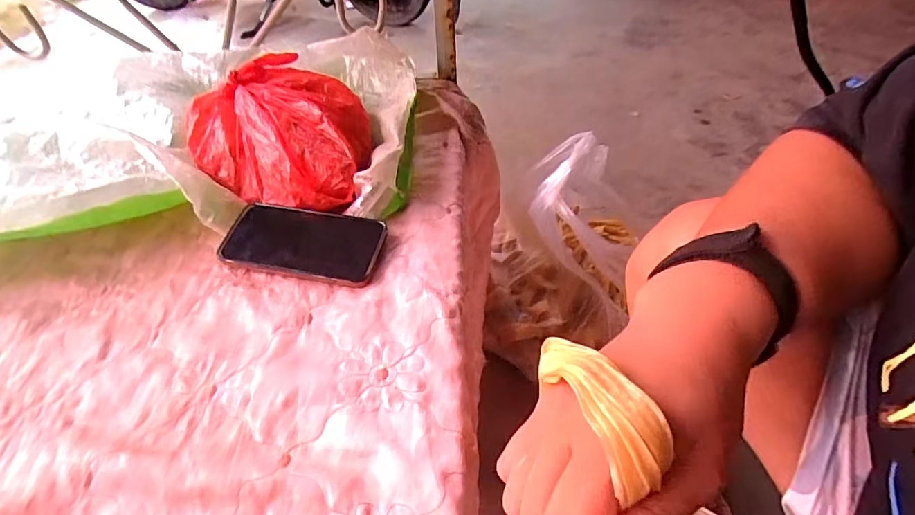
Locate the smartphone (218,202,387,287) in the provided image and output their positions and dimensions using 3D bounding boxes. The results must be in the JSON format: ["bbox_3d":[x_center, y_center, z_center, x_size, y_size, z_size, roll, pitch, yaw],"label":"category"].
[{"bbox_3d":[-0.156,-0.017,0.487,0.154,0.013,0.078,10,64,9],"label":"smartphone"}]

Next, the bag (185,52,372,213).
[{"bbox_3d":[-0.193,-0.150,0.565,0.234,0.098,0.191,21,52,23],"label":"bag"}]

